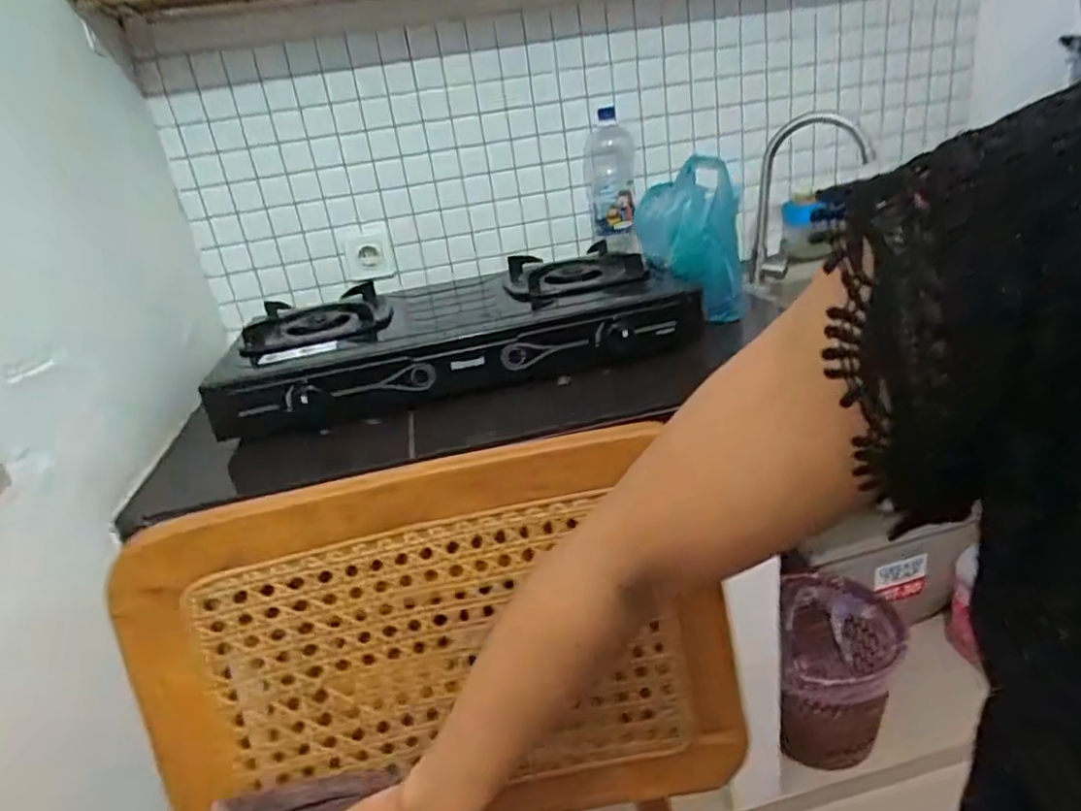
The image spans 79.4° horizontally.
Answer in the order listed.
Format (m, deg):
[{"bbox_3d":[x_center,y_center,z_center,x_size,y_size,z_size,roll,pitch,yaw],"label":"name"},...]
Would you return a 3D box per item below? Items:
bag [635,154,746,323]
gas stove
[{"bbox_3d":[0.219,-0.237,0.973,0.161,0.221,0.105,-2,24,15],"label":"bag"},{"bbox_3d":[-0.124,-0.117,0.973,0.639,0.103,0.334,-12,23,-7],"label":"gas stove"}]

